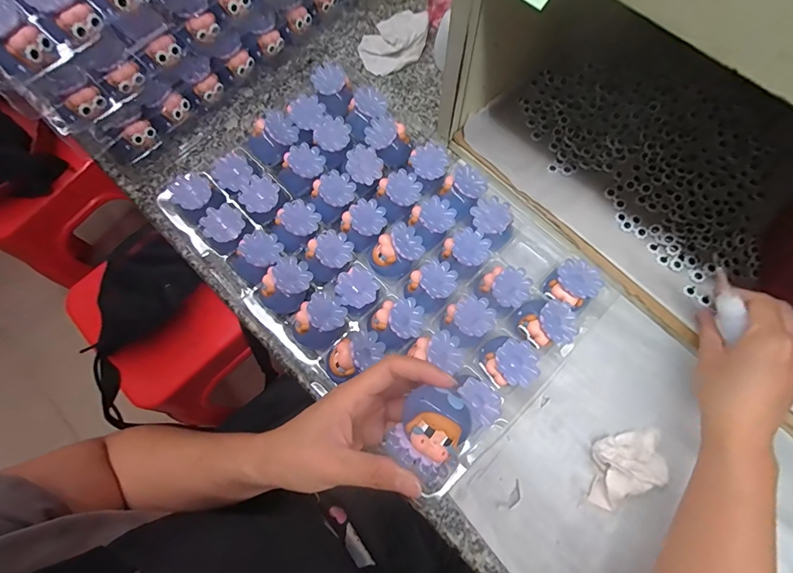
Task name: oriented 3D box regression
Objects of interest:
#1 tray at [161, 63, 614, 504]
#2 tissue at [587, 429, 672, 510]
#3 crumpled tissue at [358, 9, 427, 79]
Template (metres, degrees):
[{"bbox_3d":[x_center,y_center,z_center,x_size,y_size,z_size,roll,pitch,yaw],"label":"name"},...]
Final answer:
[{"bbox_3d":[-0.016,-0.034,0.363,0.382,0.052,0.255,42,79,14],"label":"tray"},{"bbox_3d":[0.194,0.149,0.314,0.078,0.021,0.046,-26,73,-6],"label":"tissue"},{"bbox_3d":[-0.002,-0.305,0.461,0.071,0.019,0.100,37,78,13],"label":"crumpled tissue"}]

